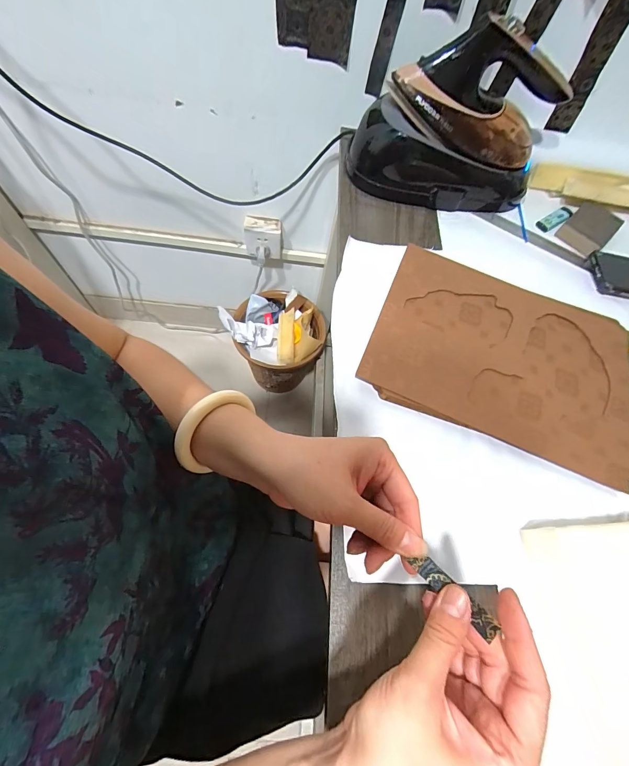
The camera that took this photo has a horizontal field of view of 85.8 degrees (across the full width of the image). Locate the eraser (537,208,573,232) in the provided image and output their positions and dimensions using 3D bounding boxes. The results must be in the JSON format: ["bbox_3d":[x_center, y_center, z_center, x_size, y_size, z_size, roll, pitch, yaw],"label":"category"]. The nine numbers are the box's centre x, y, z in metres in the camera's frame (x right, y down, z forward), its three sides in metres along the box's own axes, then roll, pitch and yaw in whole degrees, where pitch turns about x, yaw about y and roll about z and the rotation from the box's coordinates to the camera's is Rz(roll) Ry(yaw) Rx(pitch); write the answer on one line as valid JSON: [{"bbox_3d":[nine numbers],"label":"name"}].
[{"bbox_3d":[0.406,-0.277,0.570,0.078,0.008,0.024,-33,74,-19],"label":"eraser"}]

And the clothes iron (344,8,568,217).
[{"bbox_3d":[0.210,-0.368,0.487,0.297,0.180,0.114,7,67,-4],"label":"clothes iron"}]

